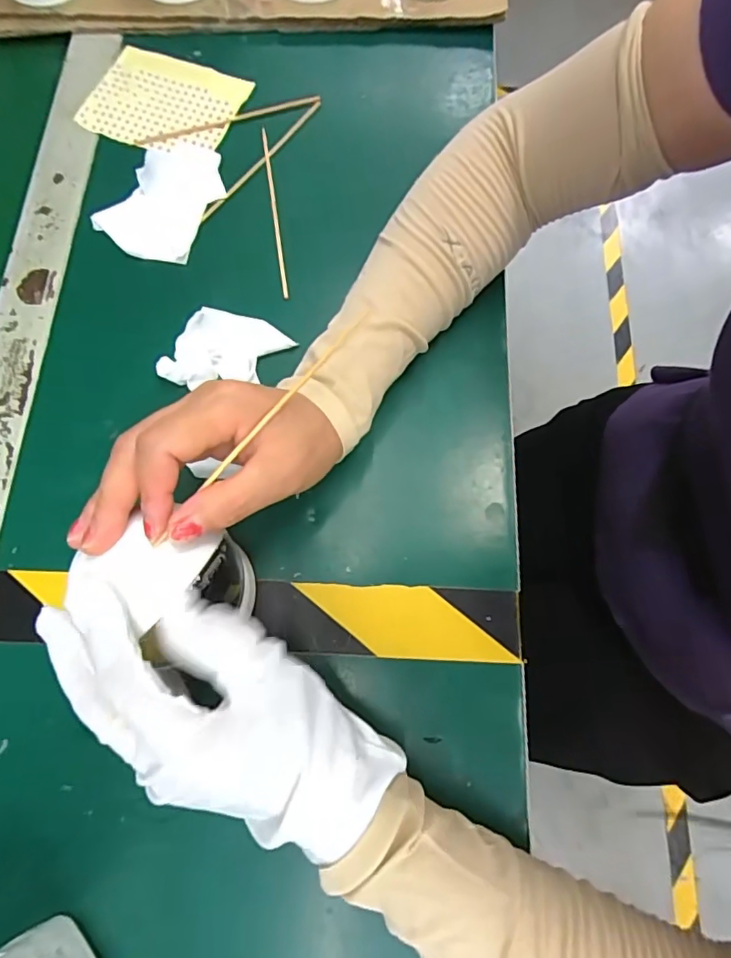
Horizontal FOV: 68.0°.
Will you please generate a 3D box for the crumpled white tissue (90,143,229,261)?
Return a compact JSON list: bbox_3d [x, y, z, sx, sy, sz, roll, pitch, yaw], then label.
[{"bbox_3d":[-0.140,-0.201,0.386,0.070,0.008,0.099,19,74,7],"label":"crumpled white tissue"}]

